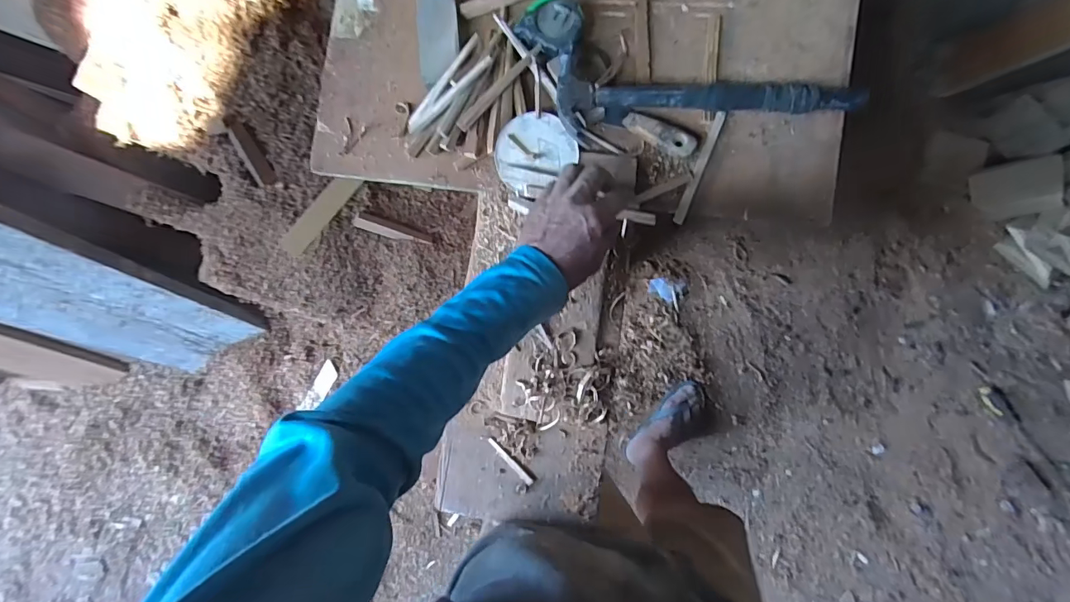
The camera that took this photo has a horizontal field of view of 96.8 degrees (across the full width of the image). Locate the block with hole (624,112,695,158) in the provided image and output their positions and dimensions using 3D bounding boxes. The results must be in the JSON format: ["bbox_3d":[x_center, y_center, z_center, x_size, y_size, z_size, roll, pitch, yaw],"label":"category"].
[{"bbox_3d":[0.143,-0.192,0.549,0.086,0.020,0.025,29,91,6],"label":"block with hole"}]

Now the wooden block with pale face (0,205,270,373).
[{"bbox_3d":[-0.896,0.002,0.945,0.284,0.607,0.051,-32,58,5],"label":"wooden block with pale face"}]

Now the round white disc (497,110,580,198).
[{"bbox_3d":[-0.004,-0.177,0.558,0.092,0.017,0.088,0,92,5],"label":"round white disc"}]

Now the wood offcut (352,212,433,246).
[{"bbox_3d":[-0.301,-0.151,1.021,0.164,0.016,0.035,15,94,-19],"label":"wood offcut"}]

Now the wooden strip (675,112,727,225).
[{"bbox_3d":[0.190,-0.153,0.549,0.011,0.011,0.131,22,90,6],"label":"wooden strip"}]

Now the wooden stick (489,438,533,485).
[{"bbox_3d":[-0.030,0.198,0.584,0.073,0.007,0.009,45,93,5],"label":"wooden stick"}]

